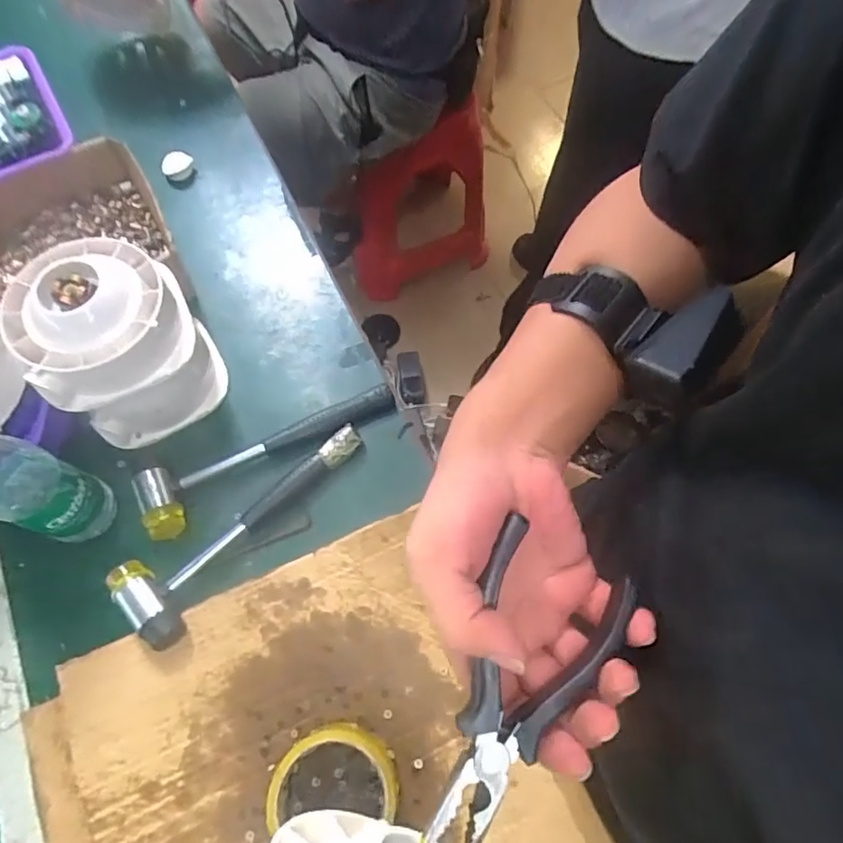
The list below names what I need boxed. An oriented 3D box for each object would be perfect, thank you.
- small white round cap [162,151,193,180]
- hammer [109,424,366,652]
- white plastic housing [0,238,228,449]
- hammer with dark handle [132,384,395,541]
[{"bbox_3d":[-0.299,-0.314,0.693,0.037,0.020,0.030,-26,70,-11],"label":"small white round cap"},{"bbox_3d":[-0.164,0.085,0.519,0.080,0.027,0.248,40,72,14],"label":"hammer"},{"bbox_3d":[-0.275,-0.078,0.512,0.132,0.145,0.134,0,67,-1],"label":"white plastic housing"},{"bbox_3d":[-0.141,0.032,0.548,0.257,0.038,0.060,-24,70,-11],"label":"hammer with dark handle"}]

